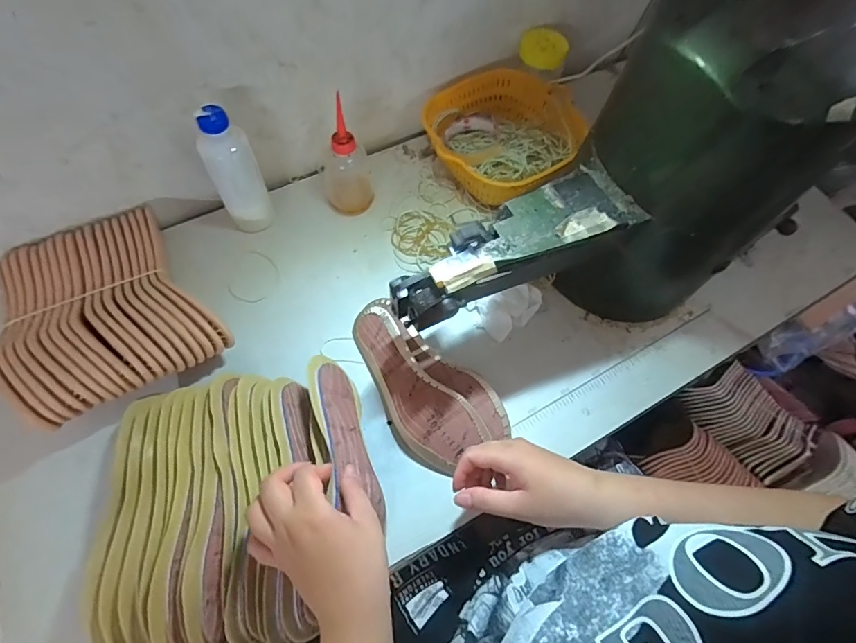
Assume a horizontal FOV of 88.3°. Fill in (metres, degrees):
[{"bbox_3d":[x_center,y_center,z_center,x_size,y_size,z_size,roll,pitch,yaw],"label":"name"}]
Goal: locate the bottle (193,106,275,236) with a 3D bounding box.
[{"bbox_3d":[-0.241,-0.182,0.558,0.051,0.176,0.046,4,64,0],"label":"bottle"}]

